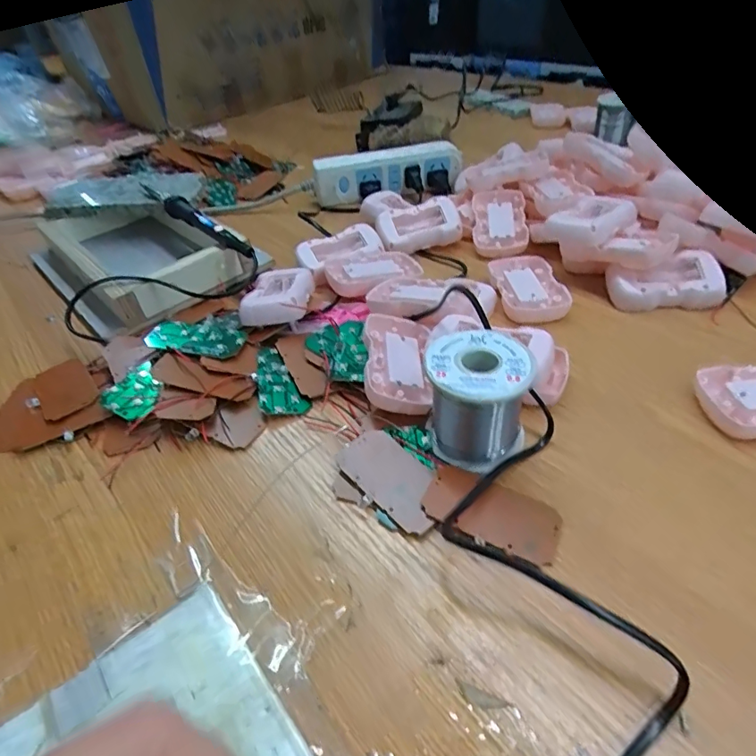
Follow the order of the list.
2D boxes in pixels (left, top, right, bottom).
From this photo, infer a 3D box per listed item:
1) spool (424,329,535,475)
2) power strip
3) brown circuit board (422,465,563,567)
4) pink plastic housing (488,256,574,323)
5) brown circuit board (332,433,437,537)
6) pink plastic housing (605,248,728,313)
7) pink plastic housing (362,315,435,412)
[{"bbox_3d":[0.060,0.013,0.302,0.058,0.057,0.061,2,41,9],"label":"spool"},{"bbox_3d":[0.015,-0.261,0.644,0.192,0.059,0.031,-13,41,-8],"label":"power strip"},{"bbox_3d":[0.063,0.075,0.275,0.072,0.009,0.037,19,47,26],"label":"brown circuit board"},{"bbox_3d":[0.132,-0.081,0.444,0.052,0.016,0.093,-6,41,0],"label":"pink plastic housing"},{"bbox_3d":[0.009,0.060,0.299,0.037,0.008,0.075,-30,46,-25],"label":"brown circuit board"},{"bbox_3d":[0.242,-0.081,0.422,0.087,0.023,0.051,-2,71,7],"label":"pink plastic housing"},{"bbox_3d":[0.014,-0.011,0.363,0.049,0.017,0.088,11,45,-8],"label":"pink plastic housing"}]

